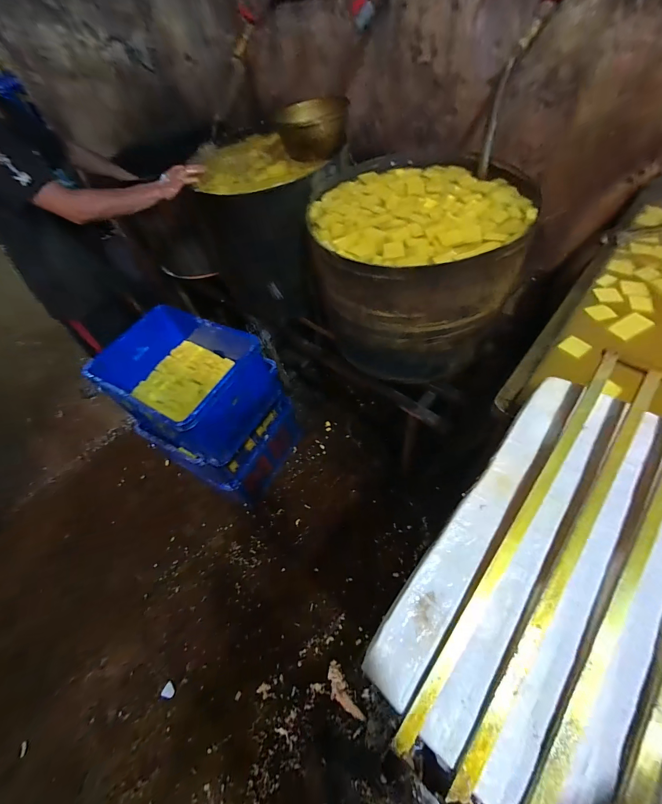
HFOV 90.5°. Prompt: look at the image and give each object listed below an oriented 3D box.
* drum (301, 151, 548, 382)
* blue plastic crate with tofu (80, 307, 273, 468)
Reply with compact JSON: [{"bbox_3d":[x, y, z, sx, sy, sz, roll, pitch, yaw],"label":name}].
[{"bbox_3d":[0.240,-0.385,1.023,0.565,0.444,0.551,-4,53,0],"label":"drum"},{"bbox_3d":[-0.486,-0.067,1.118,0.483,0.264,0.372,25,58,20],"label":"blue plastic crate with tofu"}]

